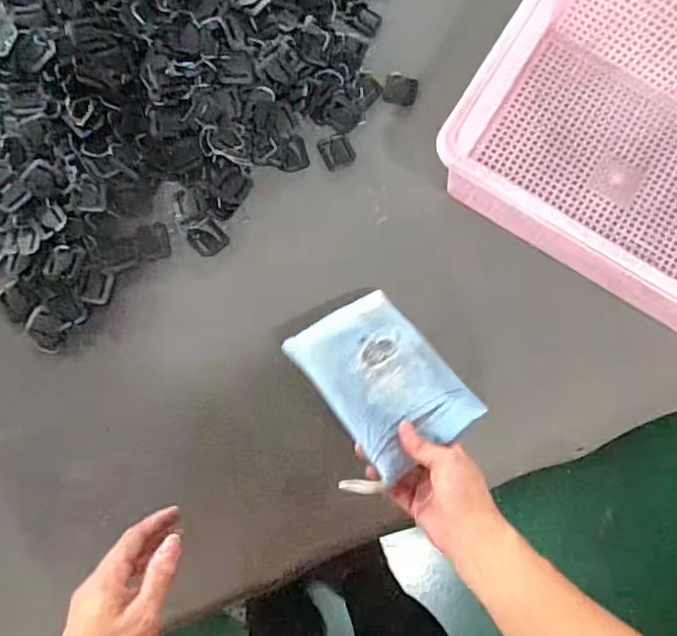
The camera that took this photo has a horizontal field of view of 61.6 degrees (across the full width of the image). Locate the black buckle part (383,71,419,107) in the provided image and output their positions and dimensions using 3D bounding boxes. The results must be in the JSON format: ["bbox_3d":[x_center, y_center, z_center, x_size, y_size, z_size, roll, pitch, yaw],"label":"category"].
[{"bbox_3d":[0.071,-0.264,0.653,0.038,0.005,0.039,1,82,-4],"label":"black buckle part"}]

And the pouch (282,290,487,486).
[{"bbox_3d":[0.041,0.052,0.524,0.114,0.014,0.161,-31,64,-20],"label":"pouch"}]

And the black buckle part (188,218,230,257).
[{"bbox_3d":[-0.139,-0.085,0.603,0.034,0.004,0.036,-42,81,-12],"label":"black buckle part"}]

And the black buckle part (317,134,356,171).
[{"bbox_3d":[-0.002,-0.187,0.636,0.037,0.004,0.036,-24,78,-9],"label":"black buckle part"}]

